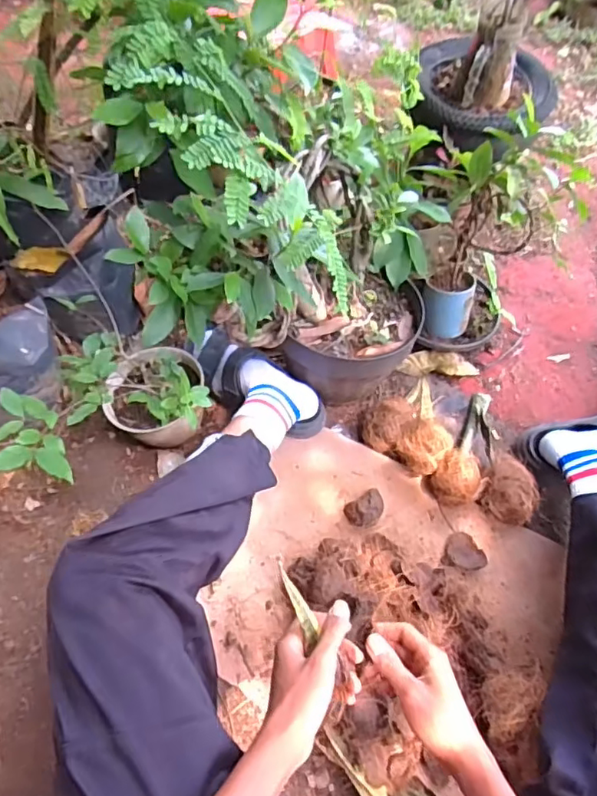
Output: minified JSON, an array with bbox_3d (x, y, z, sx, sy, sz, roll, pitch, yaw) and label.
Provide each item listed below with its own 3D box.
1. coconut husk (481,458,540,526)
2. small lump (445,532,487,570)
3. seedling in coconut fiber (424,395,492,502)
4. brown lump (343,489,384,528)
[{"bbox_3d":[0.328,0.143,0.869,0.081,0.061,0.100,22,58,11],"label":"coconut husk"},{"bbox_3d":[0.246,0.229,0.829,0.048,0.009,0.058,-31,74,-7],"label":"small lump"},{"bbox_3d":[0.285,0.072,0.901,0.075,0.061,0.230,29,60,16],"label":"seedling in coconut fiber"},{"bbox_3d":[0.102,0.167,0.845,0.060,0.021,0.047,-20,59,-15],"label":"brown lump"}]

